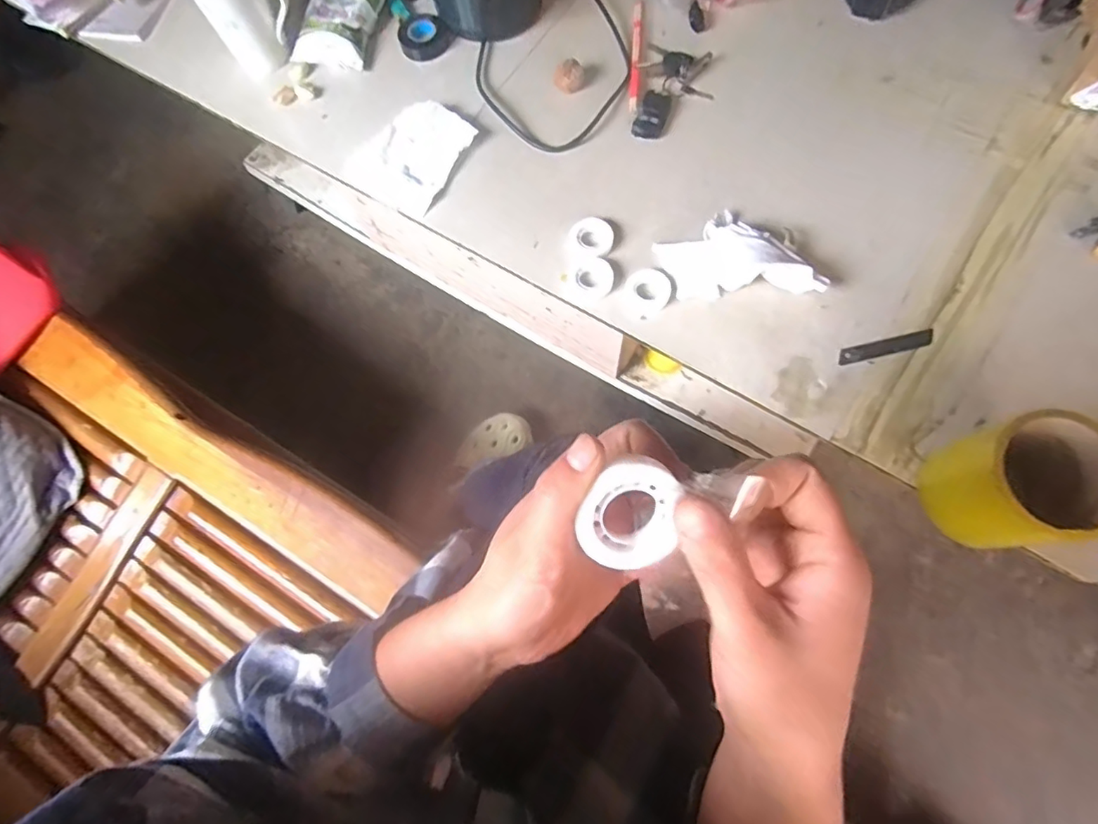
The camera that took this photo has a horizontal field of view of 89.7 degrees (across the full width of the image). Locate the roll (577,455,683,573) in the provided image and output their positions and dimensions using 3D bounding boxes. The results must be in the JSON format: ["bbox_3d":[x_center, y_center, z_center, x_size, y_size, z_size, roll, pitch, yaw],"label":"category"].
[{"bbox_3d":[0.034,0.044,0.242,0.041,0.017,0.047,2,105,-15],"label":"roll"}]

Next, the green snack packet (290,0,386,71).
[{"bbox_3d":[-0.273,-0.519,0.727,0.086,0.044,0.140,17,73,8],"label":"green snack packet"}]

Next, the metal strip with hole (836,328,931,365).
[{"bbox_3d":[0.336,-0.065,0.551,0.095,0.007,0.015,-12,71,-1],"label":"metal strip with hole"}]

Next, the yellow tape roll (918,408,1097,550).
[{"bbox_3d":[0.379,0.058,0.445,0.090,0.106,0.092,-1,71,2],"label":"yellow tape roll"}]

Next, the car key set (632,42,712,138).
[{"bbox_3d":[0.149,-0.388,0.665,0.086,0.013,0.139,6,72,4],"label":"car key set"}]

